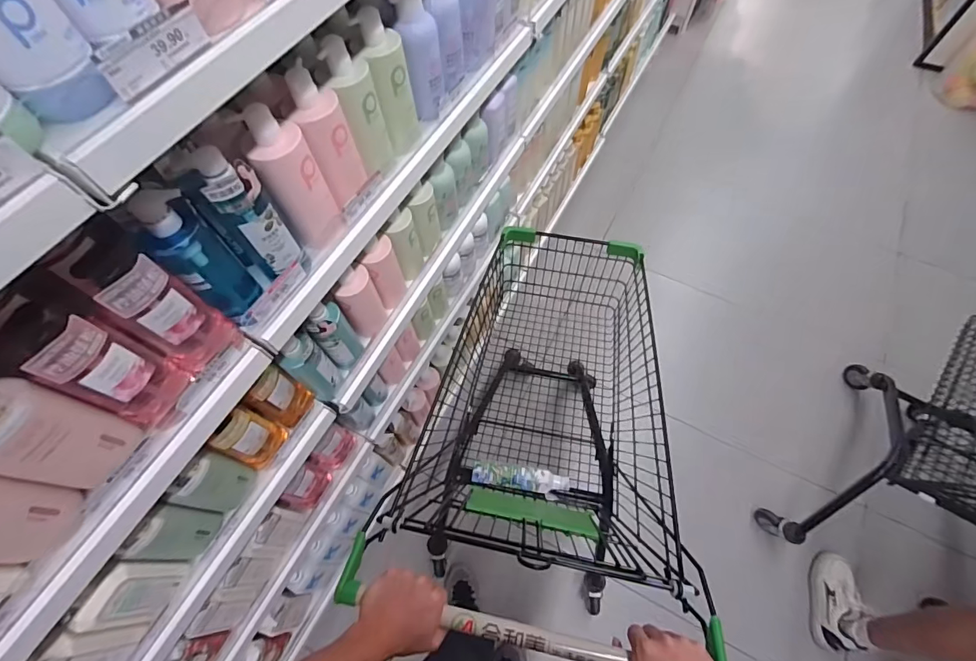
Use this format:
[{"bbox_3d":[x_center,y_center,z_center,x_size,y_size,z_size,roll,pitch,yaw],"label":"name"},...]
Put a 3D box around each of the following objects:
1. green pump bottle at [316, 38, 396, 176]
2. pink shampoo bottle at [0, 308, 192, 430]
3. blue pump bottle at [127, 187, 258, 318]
[{"bbox_3d":[-0.194,-0.334,0.675,0.063,0.186,0.074,-11,63,-5],"label":"green pump bottle"},{"bbox_3d":[-0.417,0.045,0.486,0.042,0.201,0.076,18,64,9],"label":"pink shampoo bottle"},{"bbox_3d":[-0.359,-0.086,0.555,0.047,0.204,0.067,39,69,18],"label":"blue pump bottle"}]

